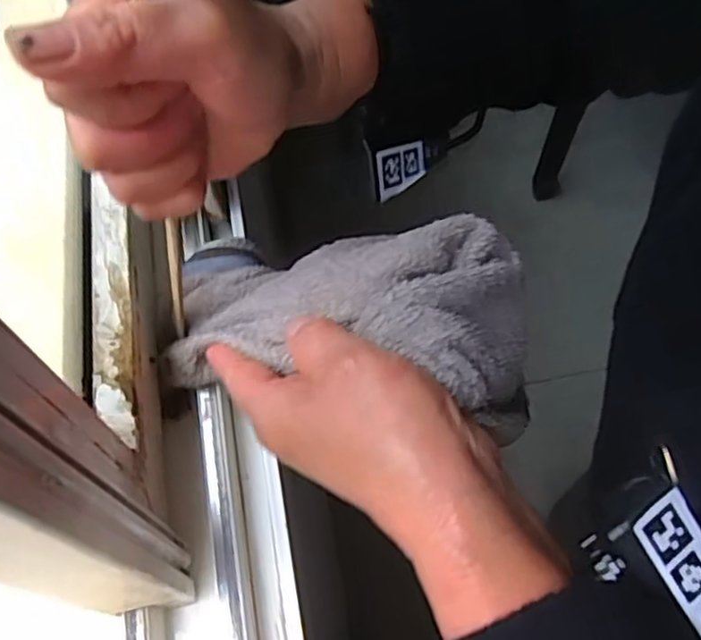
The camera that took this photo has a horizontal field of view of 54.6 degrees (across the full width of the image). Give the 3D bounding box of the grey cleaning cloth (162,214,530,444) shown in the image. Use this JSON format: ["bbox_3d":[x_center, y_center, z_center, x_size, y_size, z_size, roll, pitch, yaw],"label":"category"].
[{"bbox_3d":[-0.012,-0.006,0.317,0.182,0.063,0.095,4,60,24],"label":"grey cleaning cloth"}]

